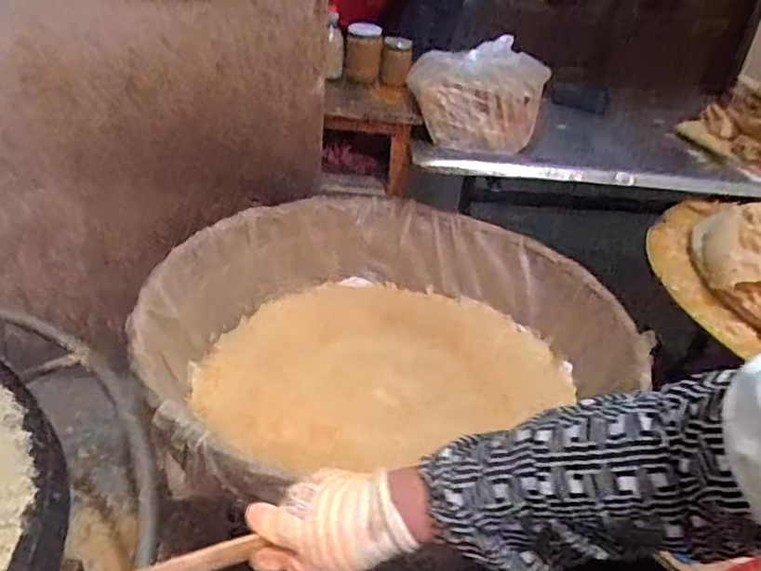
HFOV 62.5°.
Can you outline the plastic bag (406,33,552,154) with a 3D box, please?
[{"bbox_3d":[0.193,-0.393,1.280,0.272,0.156,0.233,12,32,8],"label":"plastic bag"}]

